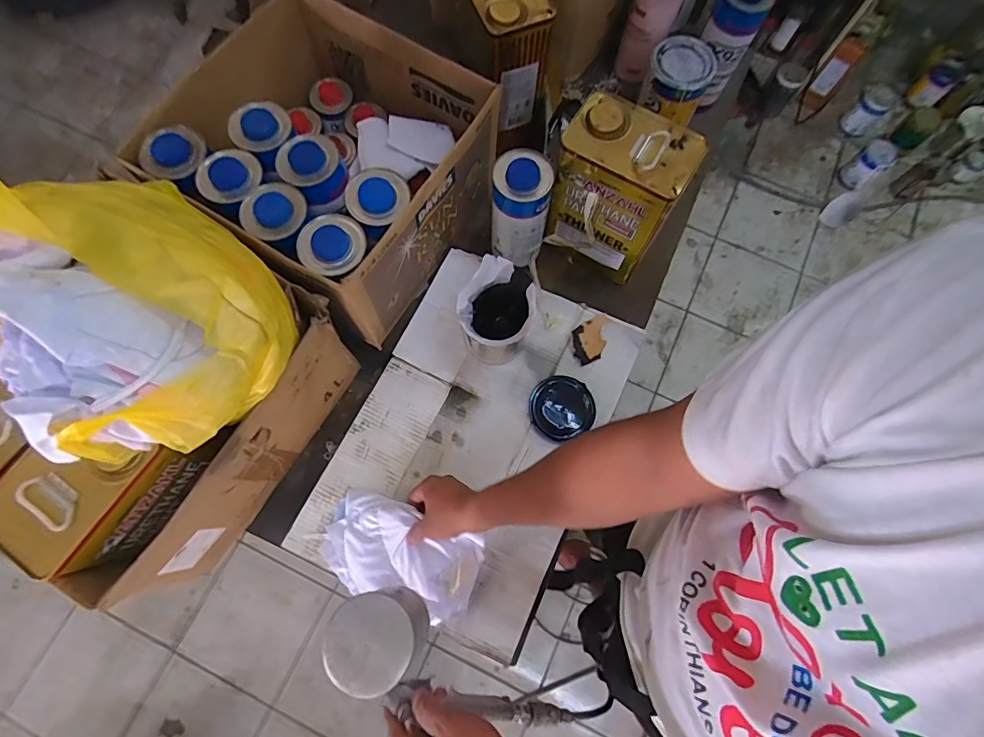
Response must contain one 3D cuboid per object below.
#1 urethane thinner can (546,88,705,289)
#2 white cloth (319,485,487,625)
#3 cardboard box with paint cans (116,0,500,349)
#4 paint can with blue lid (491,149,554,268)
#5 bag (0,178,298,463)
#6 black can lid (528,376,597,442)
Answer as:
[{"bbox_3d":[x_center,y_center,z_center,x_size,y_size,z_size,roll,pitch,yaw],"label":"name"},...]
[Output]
[{"bbox_3d":[0.176,-0.255,0.695,0.164,0.205,0.117,25,75,6],"label":"urethane thinner can"},{"bbox_3d":[-0.128,0.253,0.657,0.214,0.038,0.127,17,77,4],"label":"white cloth"},{"bbox_3d":[-0.241,-0.312,0.726,0.388,0.202,0.374,31,76,8],"label":"cardboard box with paint cans"},{"bbox_3d":[0.043,-0.237,0.728,0.078,0.173,0.080,0,74,-1],"label":"paint can with blue lid"},{"bbox_3d":[-0.351,-0.067,0.458,0.307,0.176,0.230,38,77,9],"label":"bag"},{"bbox_3d":[0.109,0.061,0.748,0.101,0.015,0.094,0,74,-1],"label":"black can lid"}]

